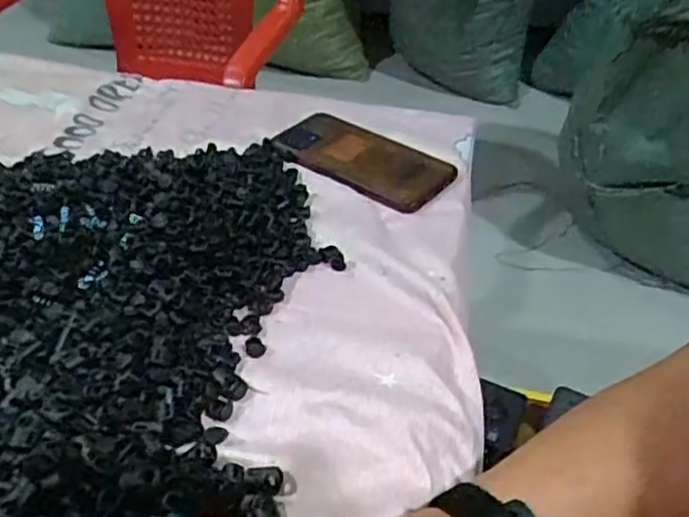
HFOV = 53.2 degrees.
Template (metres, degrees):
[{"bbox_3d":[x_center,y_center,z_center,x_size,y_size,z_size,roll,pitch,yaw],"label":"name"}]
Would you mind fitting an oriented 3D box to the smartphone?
[{"bbox_3d":[0.015,-0.094,0.624,0.158,0.008,0.087,25,47,27],"label":"smartphone"}]

